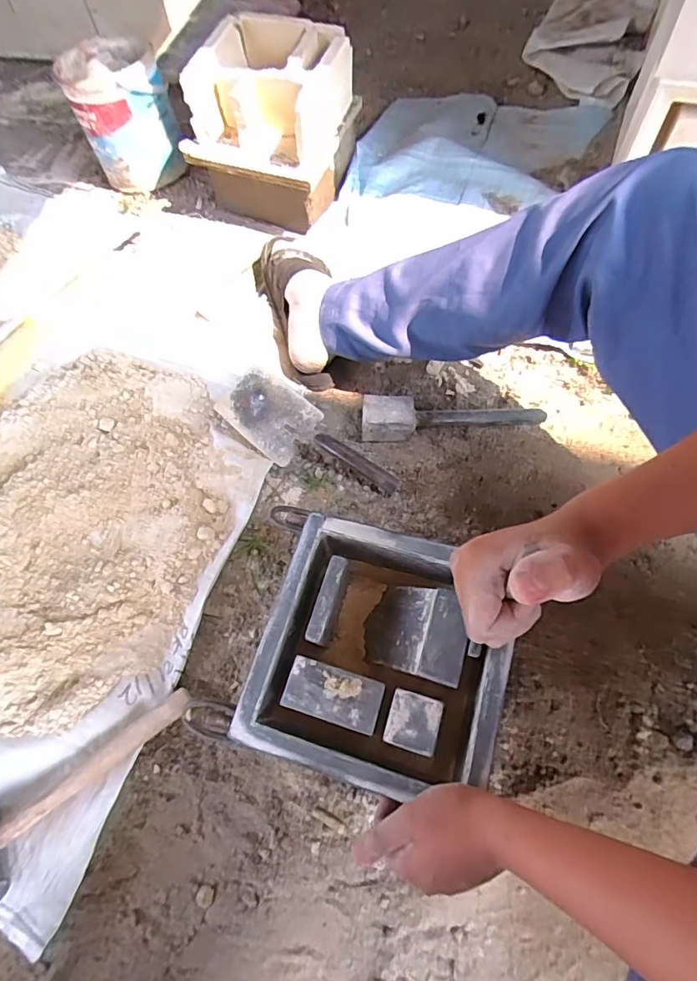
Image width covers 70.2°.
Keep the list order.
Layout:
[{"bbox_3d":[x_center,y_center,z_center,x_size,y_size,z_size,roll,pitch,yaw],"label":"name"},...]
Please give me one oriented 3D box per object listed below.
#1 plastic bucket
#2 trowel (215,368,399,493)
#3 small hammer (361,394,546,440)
[{"bbox_3d":[-0.415,-0.695,0.932,0.163,0.190,0.161,-2,64,5],"label":"plastic bucket"},{"bbox_3d":[-0.053,-0.076,0.710,0.275,0.047,0.110,33,72,14],"label":"trowel"},{"bbox_3d":[0.149,-0.106,0.718,0.261,0.038,0.056,0,67,2],"label":"small hammer"}]

